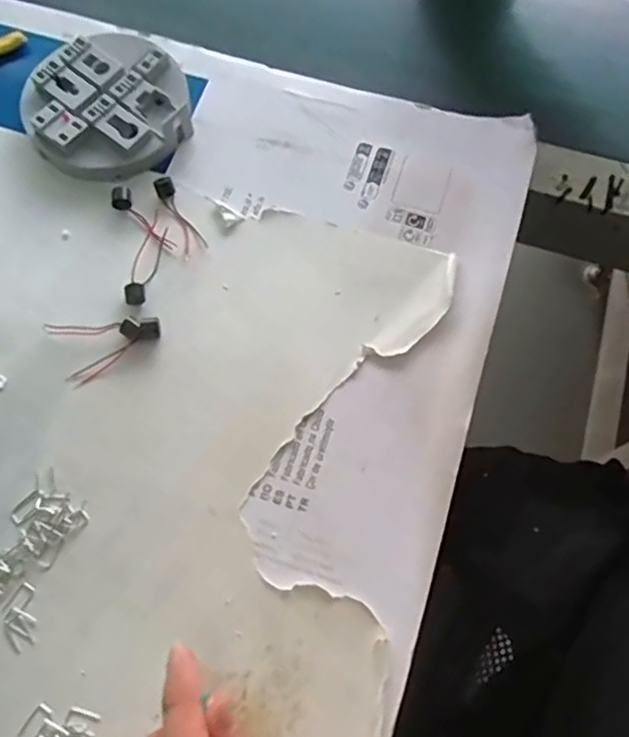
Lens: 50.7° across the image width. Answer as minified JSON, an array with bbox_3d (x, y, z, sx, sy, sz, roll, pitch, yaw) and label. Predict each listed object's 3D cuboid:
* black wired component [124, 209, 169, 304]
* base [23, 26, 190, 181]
[{"bbox_3d":[-0.099,-0.067,0.395,0.014,0.007,0.063,11,71,4],"label":"black wired component"},{"bbox_3d":[-0.134,-0.170,0.425,0.100,0.023,0.104,0,70,0],"label":"base"}]

